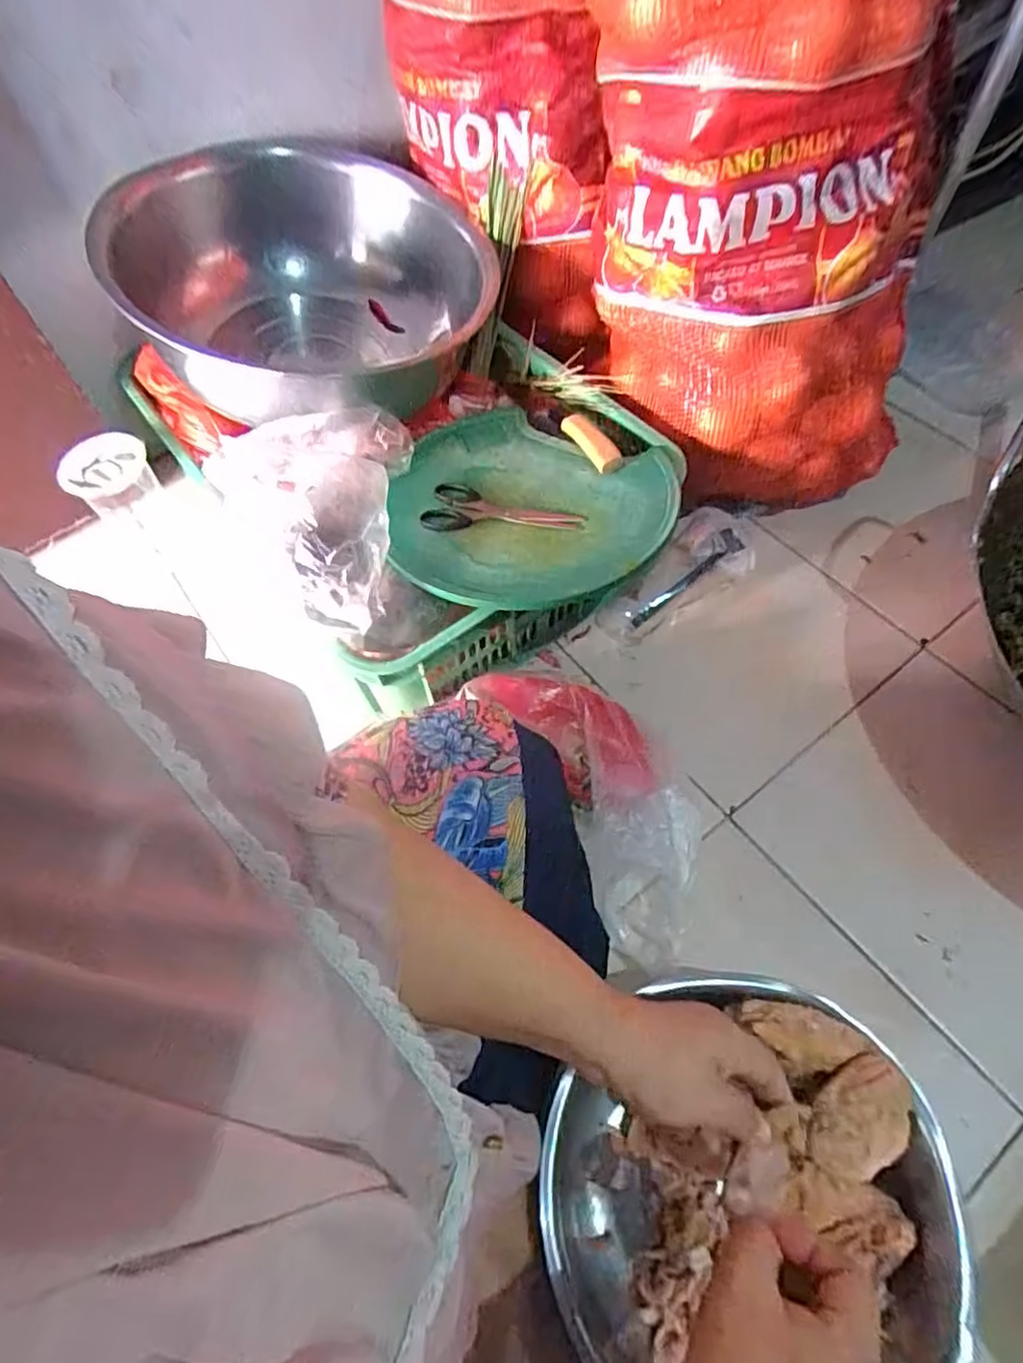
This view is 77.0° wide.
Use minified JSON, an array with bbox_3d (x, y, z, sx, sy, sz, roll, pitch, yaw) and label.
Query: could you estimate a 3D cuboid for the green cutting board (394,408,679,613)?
[{"bbox_3d":[0.005,-0.166,0.620,0.273,0.020,0.248,24,59,20],"label":"green cutting board"}]

